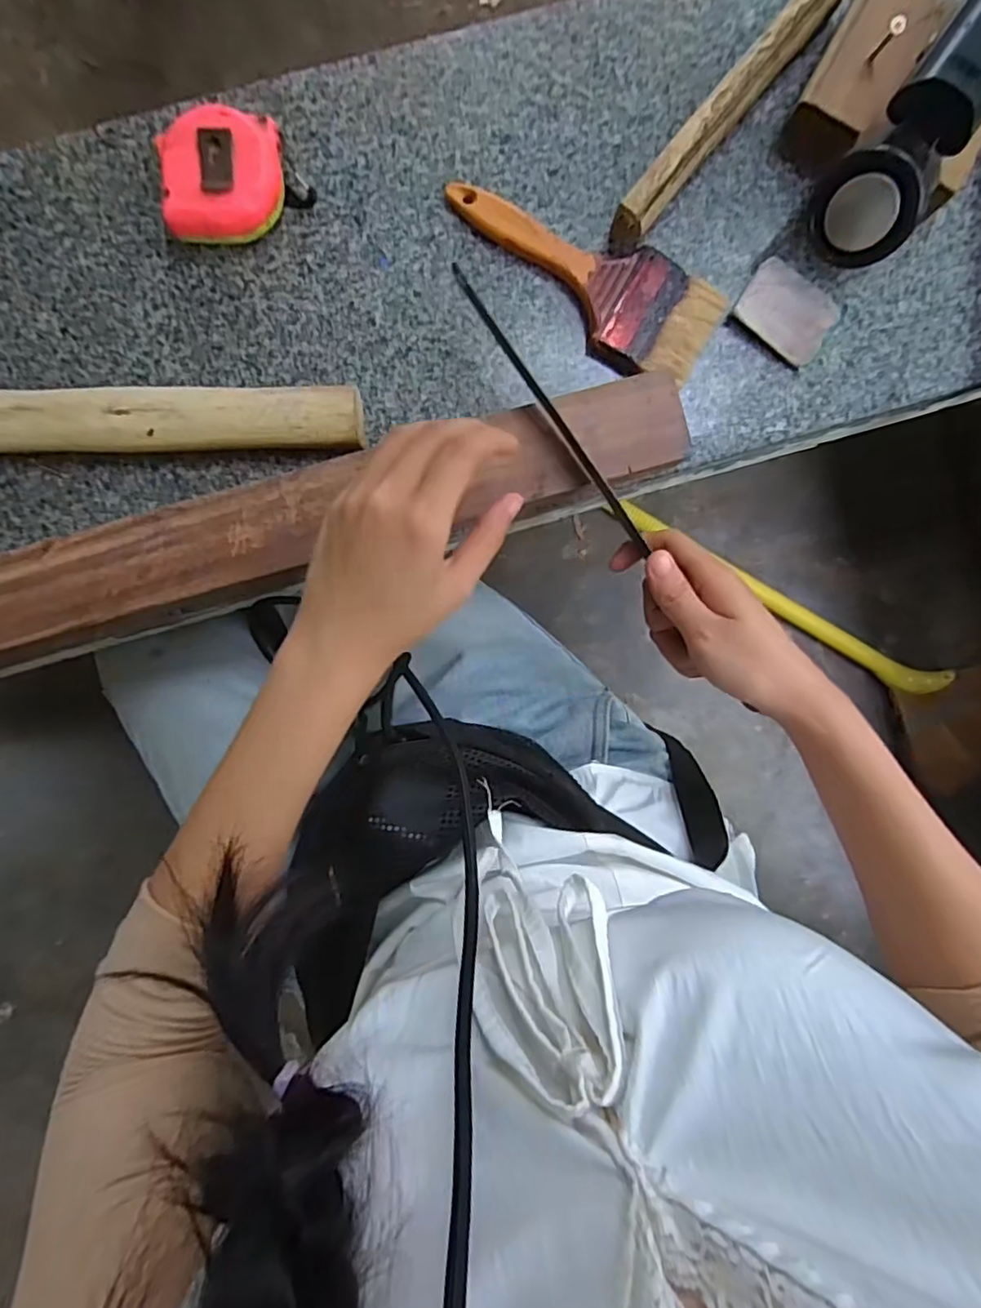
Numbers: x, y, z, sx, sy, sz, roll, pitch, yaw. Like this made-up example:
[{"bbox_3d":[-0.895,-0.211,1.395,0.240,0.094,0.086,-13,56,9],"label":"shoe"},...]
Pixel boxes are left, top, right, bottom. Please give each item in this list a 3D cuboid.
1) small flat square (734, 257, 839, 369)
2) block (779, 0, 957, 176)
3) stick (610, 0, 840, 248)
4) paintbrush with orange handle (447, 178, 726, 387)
[{"bbox_3d":[0.192,-0.222,0.394,0.060,0.006,0.050,33,91,-3],"label":"small flat square"},{"bbox_3d":[0.226,-0.353,0.372,0.054,0.041,0.102,28,91,-3],"label":"block"},{"bbox_3d":[0.143,-0.332,0.374,0.022,0.036,0.196,40,91,-3],"label":"stick"},{"bbox_3d":[0.055,-0.239,0.386,0.182,0.014,0.066,28,91,-3],"label":"paintbrush with orange handle"}]

